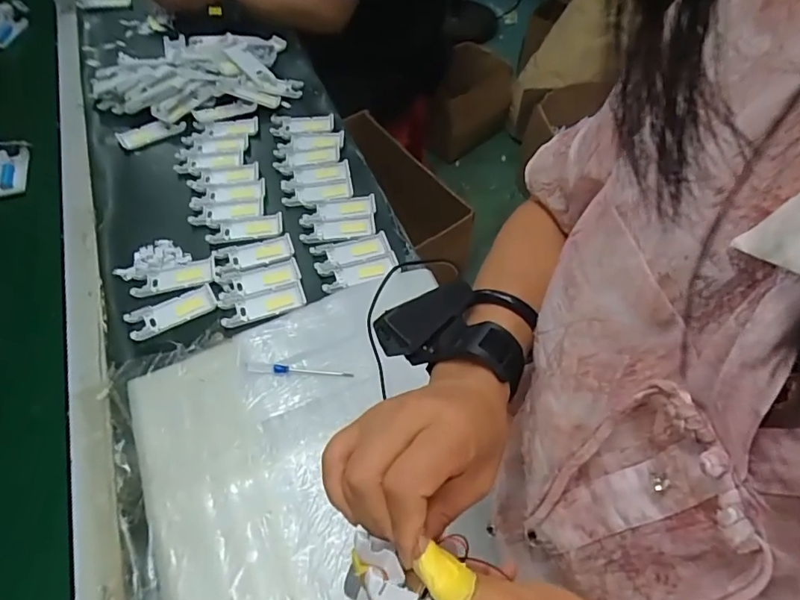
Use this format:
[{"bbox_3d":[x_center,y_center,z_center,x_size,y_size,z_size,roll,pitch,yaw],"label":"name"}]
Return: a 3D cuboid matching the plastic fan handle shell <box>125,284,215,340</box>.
[{"bbox_3d":[-0.285,0.013,0.643,0.103,0.008,0.043,-23,57,-16],"label":"plastic fan handle shell"}]

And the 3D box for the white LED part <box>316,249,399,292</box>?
[{"bbox_3d":[-0.053,-0.038,0.687,0.106,0.008,0.042,-14,55,-11],"label":"white LED part"}]

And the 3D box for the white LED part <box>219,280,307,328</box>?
[{"bbox_3d":[-0.174,0.006,0.657,0.106,0.005,0.041,-17,56,-12],"label":"white LED part"}]

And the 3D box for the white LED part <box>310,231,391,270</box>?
[{"bbox_3d":[-0.069,-0.070,0.710,0.104,0.009,0.044,-15,56,-11],"label":"white LED part"}]

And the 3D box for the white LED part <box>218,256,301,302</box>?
[{"bbox_3d":[-0.186,-0.028,0.683,0.102,0.008,0.042,-17,56,-12],"label":"white LED part"}]

